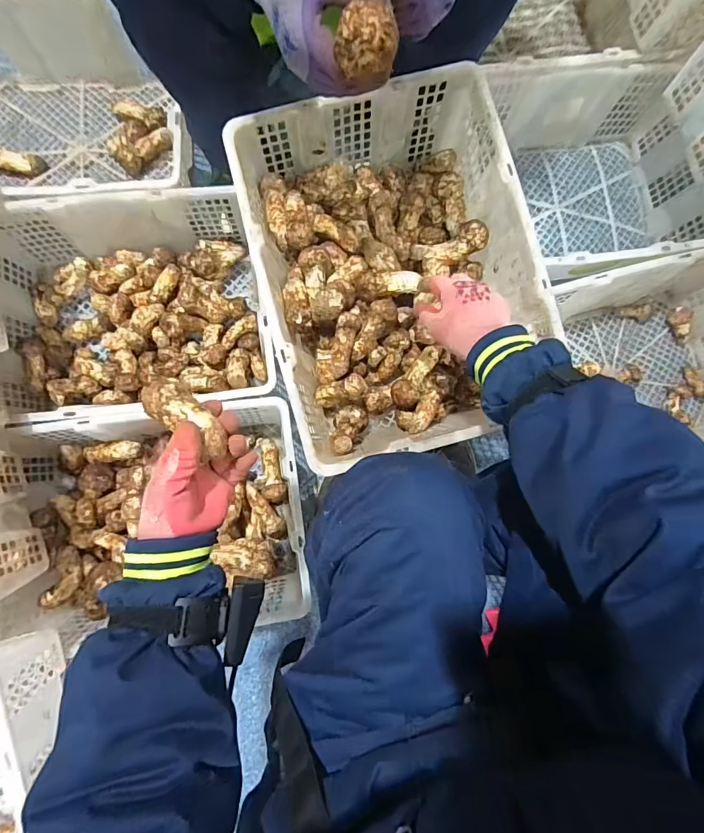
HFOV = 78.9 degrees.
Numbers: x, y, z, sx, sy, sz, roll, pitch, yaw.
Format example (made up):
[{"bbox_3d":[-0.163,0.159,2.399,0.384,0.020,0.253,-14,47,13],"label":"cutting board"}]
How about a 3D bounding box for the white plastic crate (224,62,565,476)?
[{"bbox_3d":[0.053,-0.191,0.620,0.354,0.174,0.466,-13,86,-6],"label":"white plastic crate"}]

